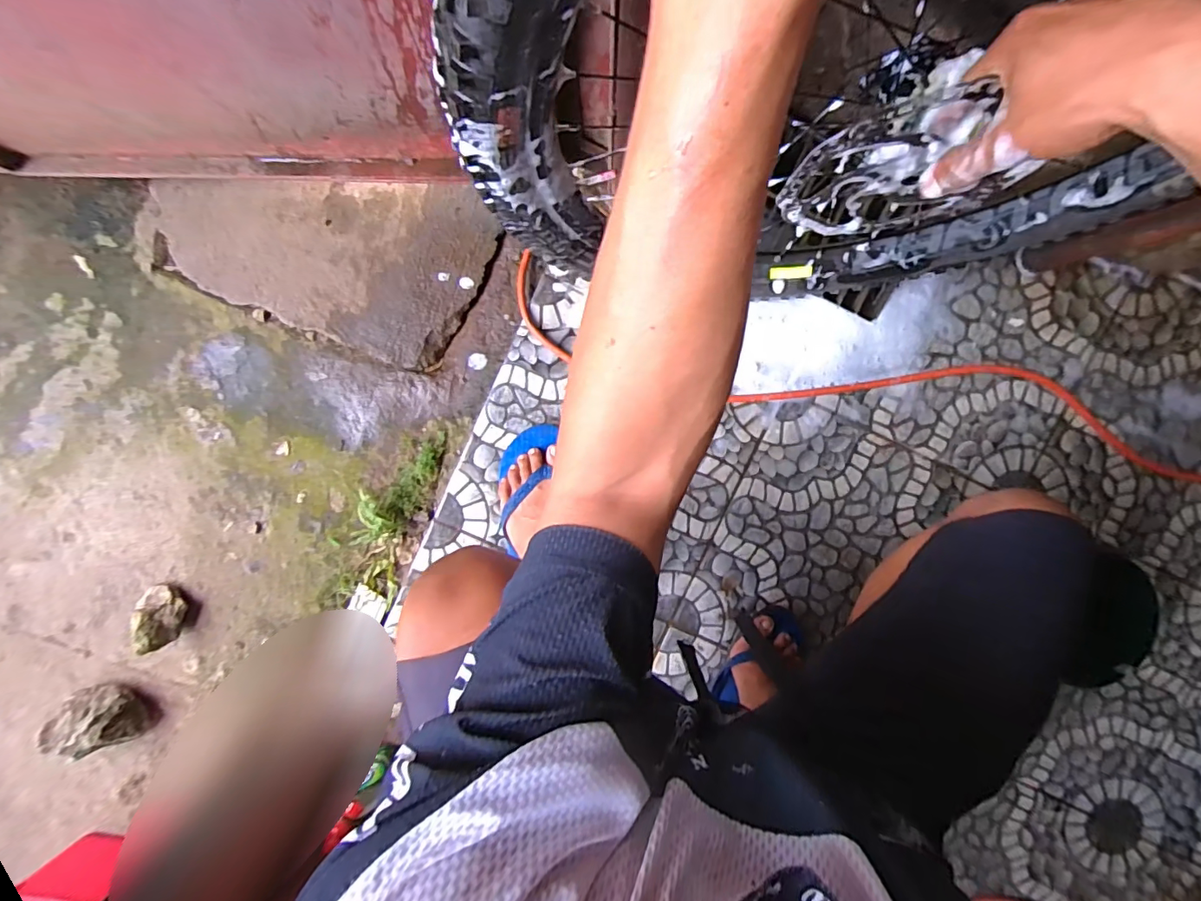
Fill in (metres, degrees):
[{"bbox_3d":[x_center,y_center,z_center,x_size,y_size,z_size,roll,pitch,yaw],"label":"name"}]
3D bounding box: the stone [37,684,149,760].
[{"bbox_3d":[-0.776,0.417,0.767,0.126,0.082,0.100,-28,94,2],"label":"stone"}]

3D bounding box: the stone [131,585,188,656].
[{"bbox_3d":[-0.667,0.254,0.763,0.055,0.065,0.093,-5,94,0],"label":"stone"}]

